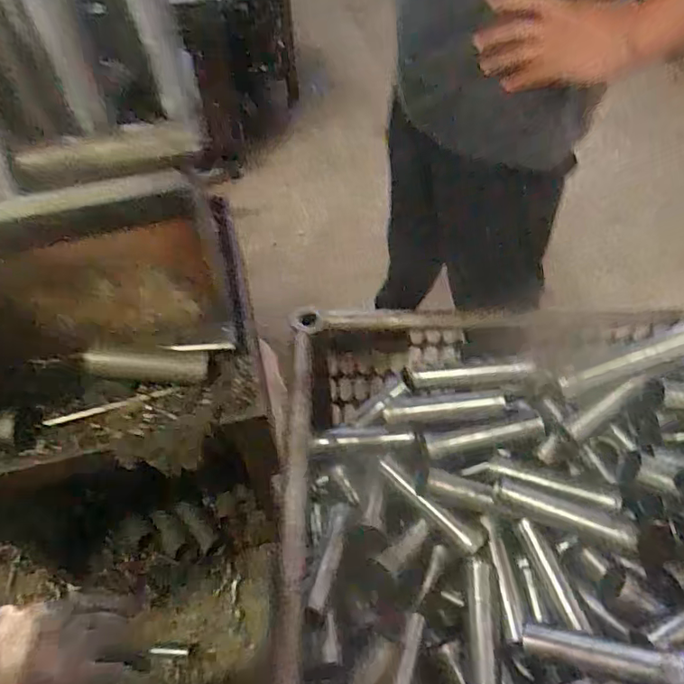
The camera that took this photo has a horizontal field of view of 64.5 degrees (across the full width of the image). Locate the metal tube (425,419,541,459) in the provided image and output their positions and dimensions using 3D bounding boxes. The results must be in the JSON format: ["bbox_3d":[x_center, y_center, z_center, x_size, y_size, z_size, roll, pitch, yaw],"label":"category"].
[{"bbox_3d":[0.226,0.151,0.871,0.190,0.035,0.030,-10,51,-6],"label":"metal tube"}]

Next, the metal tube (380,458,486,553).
[{"bbox_3d":[0.138,0.253,0.857,0.206,0.043,0.038,42,60,0],"label":"metal tube"}]

